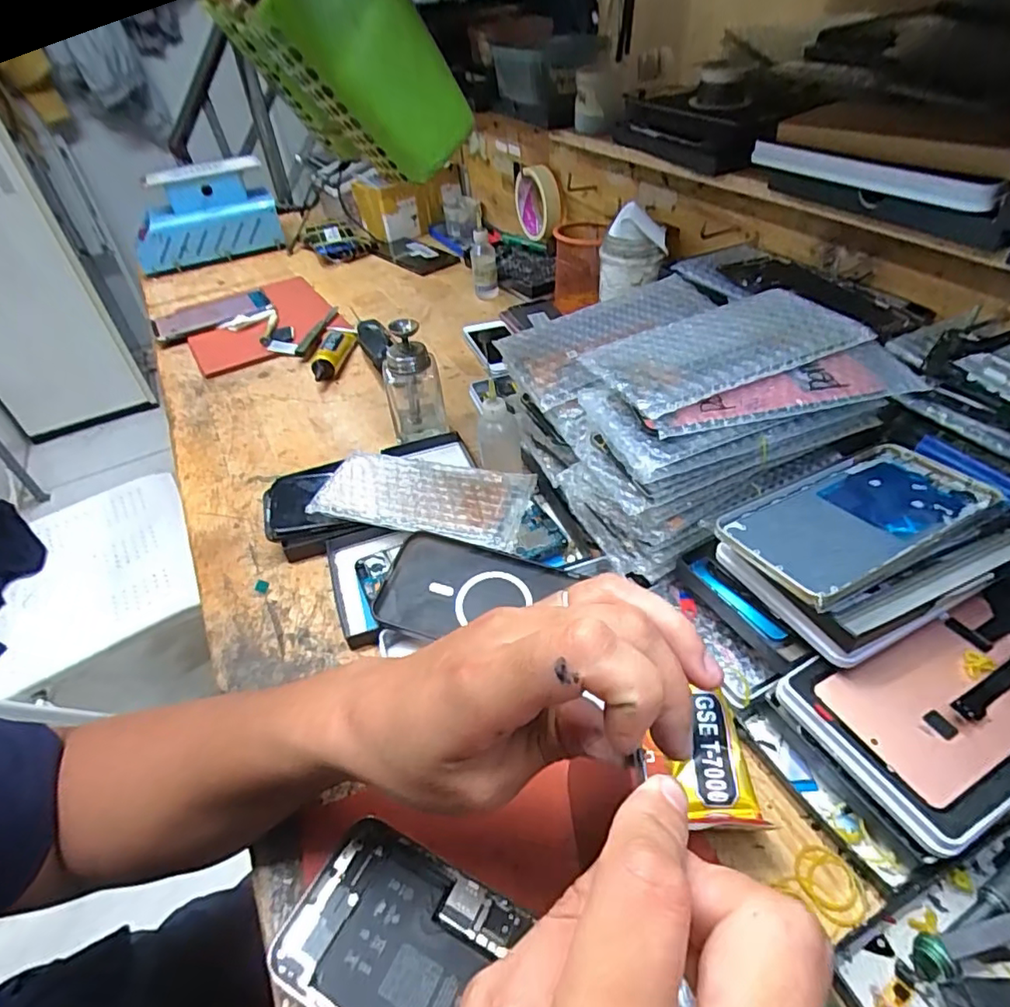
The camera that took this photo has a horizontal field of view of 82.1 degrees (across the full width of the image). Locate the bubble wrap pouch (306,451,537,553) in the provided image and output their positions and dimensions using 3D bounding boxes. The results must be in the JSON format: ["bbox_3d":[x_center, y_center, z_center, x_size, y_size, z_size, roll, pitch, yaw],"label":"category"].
[{"bbox_3d":[-0.070,-0.009,0.491,0.172,0.007,0.086,7,44,14],"label":"bubble wrap pouch"}]

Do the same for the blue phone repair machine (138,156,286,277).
[{"bbox_3d":[-0.503,-0.479,0.962,0.226,0.132,0.095,-16,43,-11],"label":"blue phone repair machine"}]

